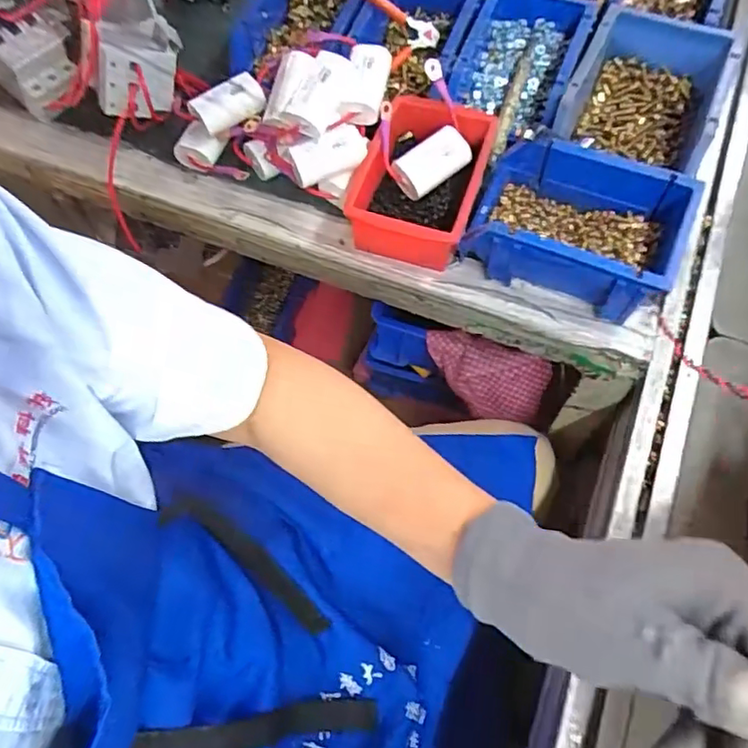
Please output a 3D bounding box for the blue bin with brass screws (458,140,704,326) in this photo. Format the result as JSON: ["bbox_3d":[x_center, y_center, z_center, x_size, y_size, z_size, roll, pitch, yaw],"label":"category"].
[{"bbox_3d":[0.158,-0.118,0.481,0.158,0.076,0.104,23,68,13],"label":"blue bin with brass screws"}]

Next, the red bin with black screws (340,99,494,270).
[{"bbox_3d":[0.036,-0.170,0.528,0.107,0.059,0.147,15,66,9],"label":"red bin with black screws"}]

